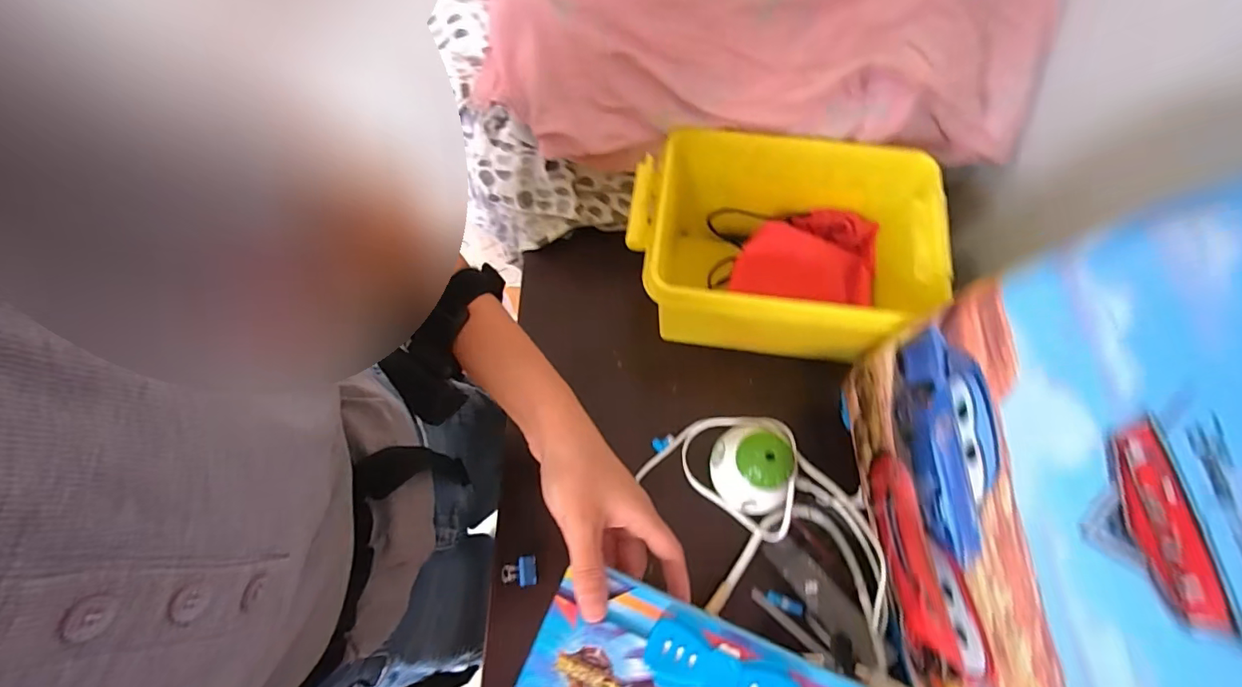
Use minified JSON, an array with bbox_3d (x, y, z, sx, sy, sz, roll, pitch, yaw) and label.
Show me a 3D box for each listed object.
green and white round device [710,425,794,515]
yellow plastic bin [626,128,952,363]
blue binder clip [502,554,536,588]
[{"bbox_3d":[0.131,0.122,0.526,0.076,0.072,0.089,-2,69,1],"label":"green and white round device"},{"bbox_3d":[0.155,-0.088,0.573,0.274,0.178,0.198,8,69,5],"label":"yellow plastic bin"},{"bbox_3d":[-0.104,0.232,0.535,0.035,0.007,0.028,-5,69,0],"label":"blue binder clip"}]

